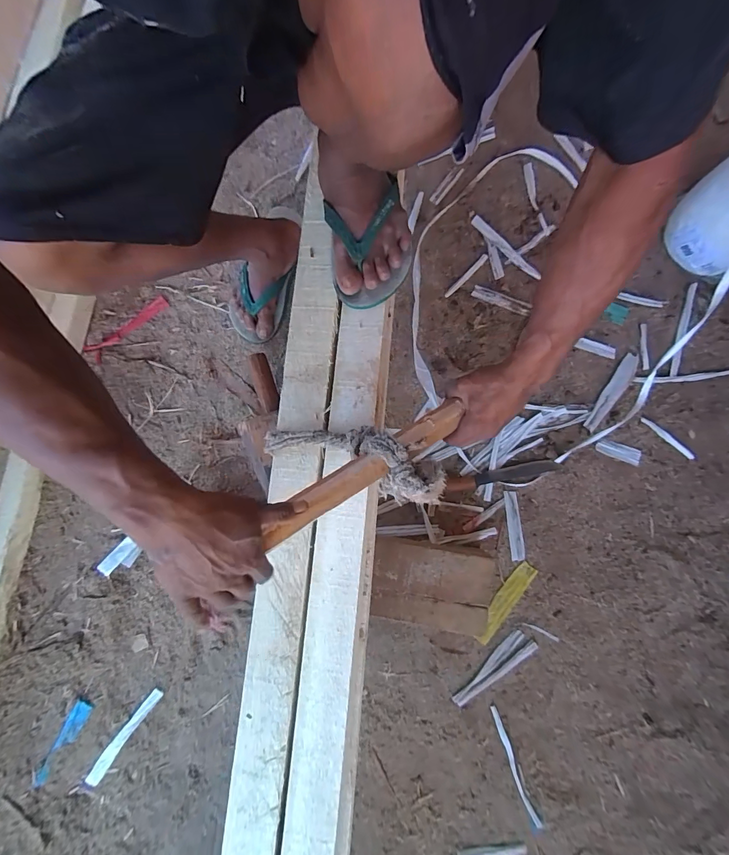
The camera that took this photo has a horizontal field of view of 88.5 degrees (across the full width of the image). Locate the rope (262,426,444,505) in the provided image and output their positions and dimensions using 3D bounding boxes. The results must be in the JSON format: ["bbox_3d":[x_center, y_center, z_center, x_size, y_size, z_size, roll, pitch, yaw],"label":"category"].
[{"bbox_3d":[-0.017,0.033,0.470,0.234,0.055,0.070,15,80,22],"label":"rope"}]

